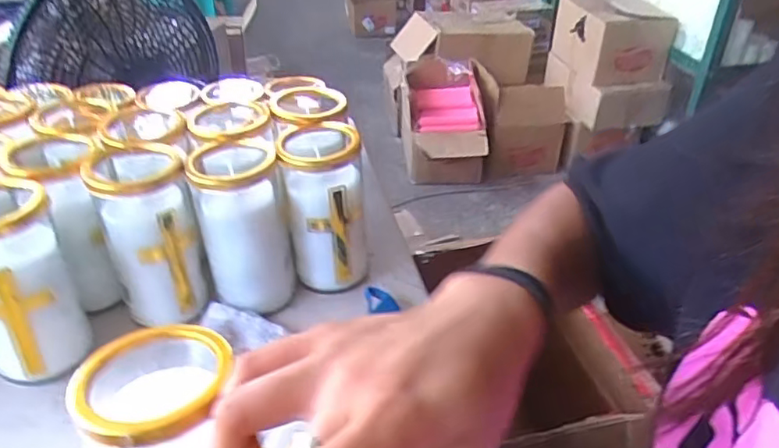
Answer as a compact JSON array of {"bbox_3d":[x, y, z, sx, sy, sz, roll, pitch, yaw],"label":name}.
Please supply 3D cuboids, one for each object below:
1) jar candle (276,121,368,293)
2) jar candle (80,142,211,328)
[{"bbox_3d":[-0.055,-0.016,0.507,0.067,0.134,0.078,0,34,-3],"label":"jar candle"},{"bbox_3d":[-0.194,0.006,0.472,0.067,0.130,0.084,-12,36,-19],"label":"jar candle"}]

